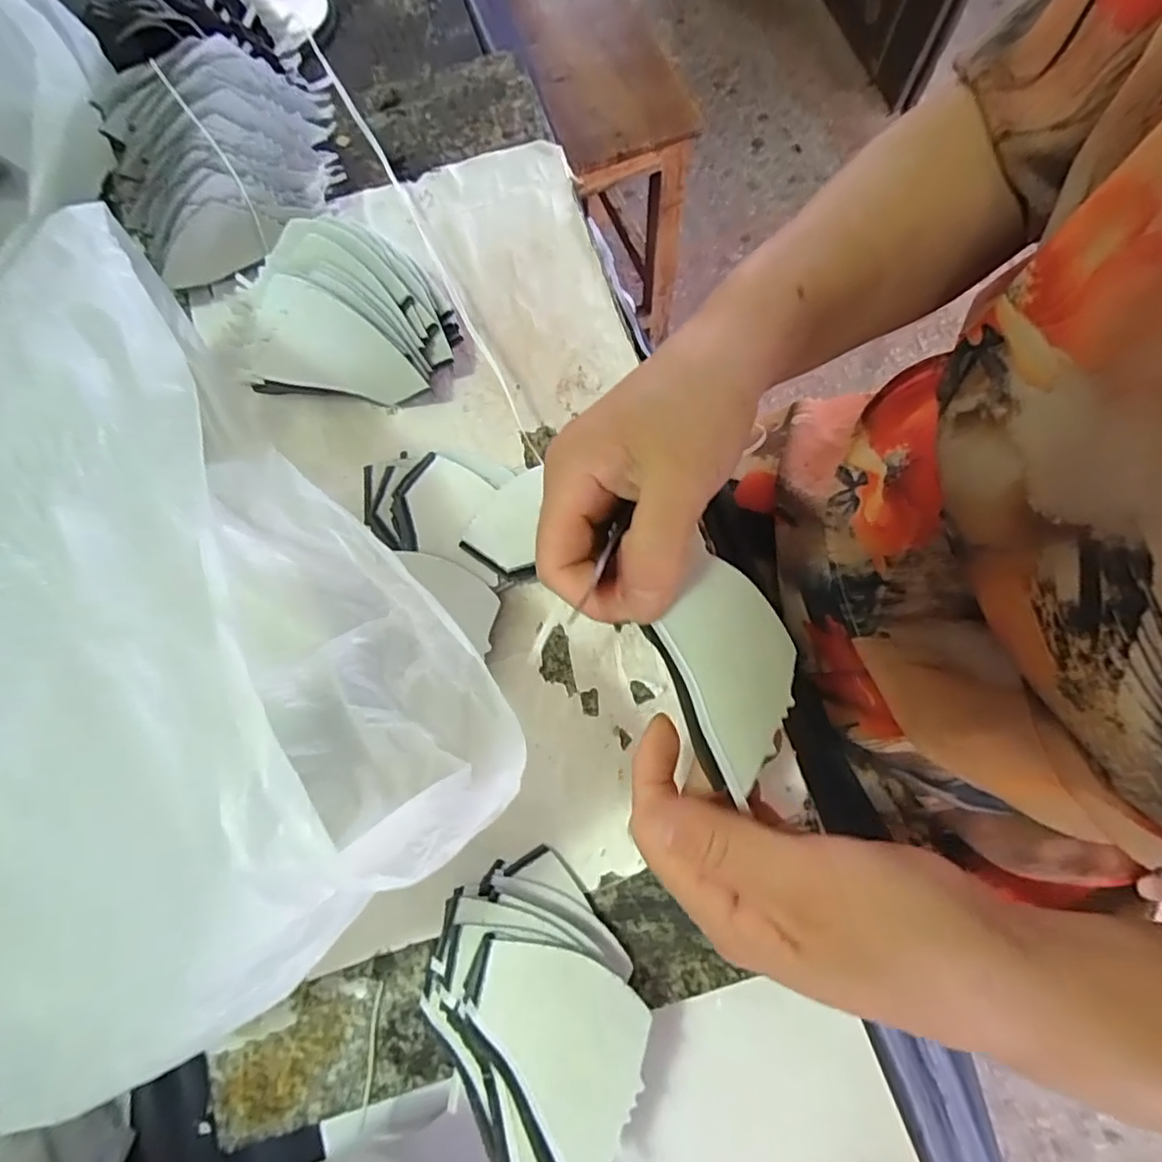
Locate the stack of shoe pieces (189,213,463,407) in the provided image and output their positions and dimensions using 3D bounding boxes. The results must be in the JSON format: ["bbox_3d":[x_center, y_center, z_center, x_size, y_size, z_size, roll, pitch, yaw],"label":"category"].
[{"bbox_3d":[-0.139,-0.147,0.335,0.130,0.066,0.074,4,75,3],"label":"stack of shoe pieces"}]

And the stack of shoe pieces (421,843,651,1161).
[{"bbox_3d":[-0.017,0.183,0.255,0.079,0.031,0.117,-30,76,-6],"label":"stack of shoe pieces"}]

